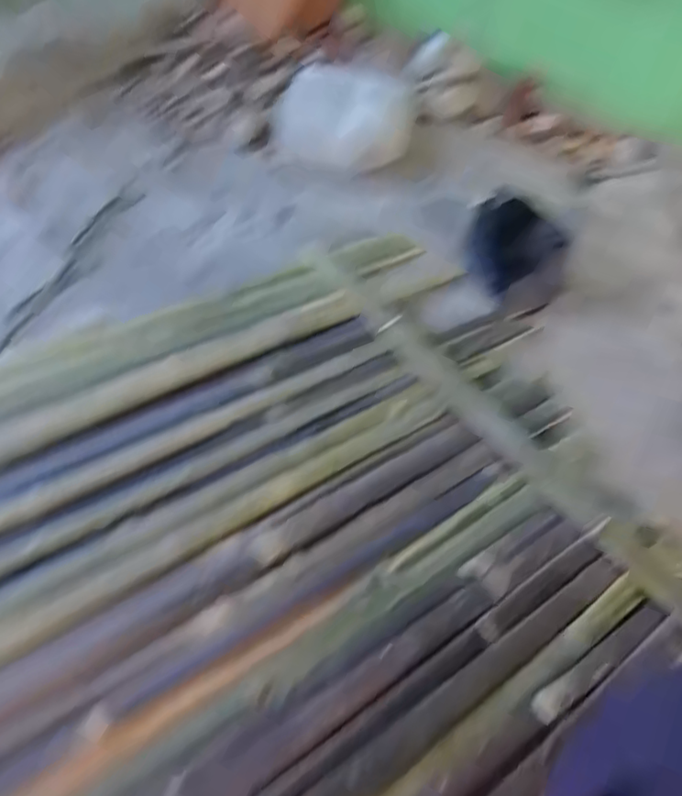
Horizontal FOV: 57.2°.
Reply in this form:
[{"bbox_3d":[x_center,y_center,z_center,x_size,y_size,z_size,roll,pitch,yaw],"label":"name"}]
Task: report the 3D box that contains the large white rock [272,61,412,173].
[{"bbox_3d":[0.011,-0.538,1.166,0.252,0.129,0.161,10,50,2],"label":"large white rock"}]

